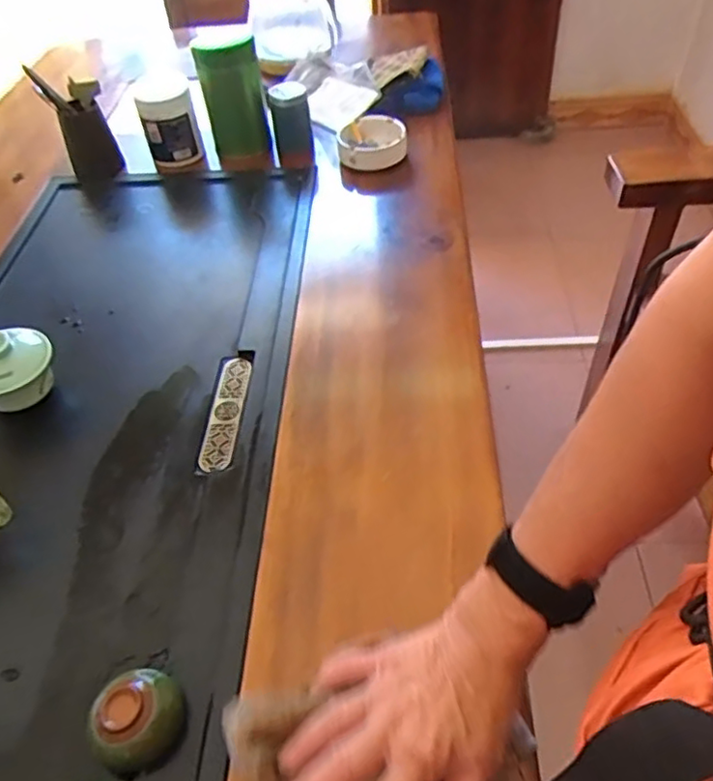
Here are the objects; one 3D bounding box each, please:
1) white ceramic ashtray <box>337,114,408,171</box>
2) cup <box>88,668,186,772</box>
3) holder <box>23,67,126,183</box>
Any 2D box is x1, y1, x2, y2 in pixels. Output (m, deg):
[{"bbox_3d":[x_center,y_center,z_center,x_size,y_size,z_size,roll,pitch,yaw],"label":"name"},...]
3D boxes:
[{"bbox_3d":[0.024,-0.363,0.962,0.100,0.037,0.108,-5,48,2],"label":"white ceramic ashtray"},{"bbox_3d":[-0.150,0.223,0.447,0.057,0.037,0.061,-3,48,3],"label":"cup"},{"bbox_3d":[-0.387,-0.368,0.931,0.076,0.142,0.068,-24,51,-16],"label":"holder"}]

